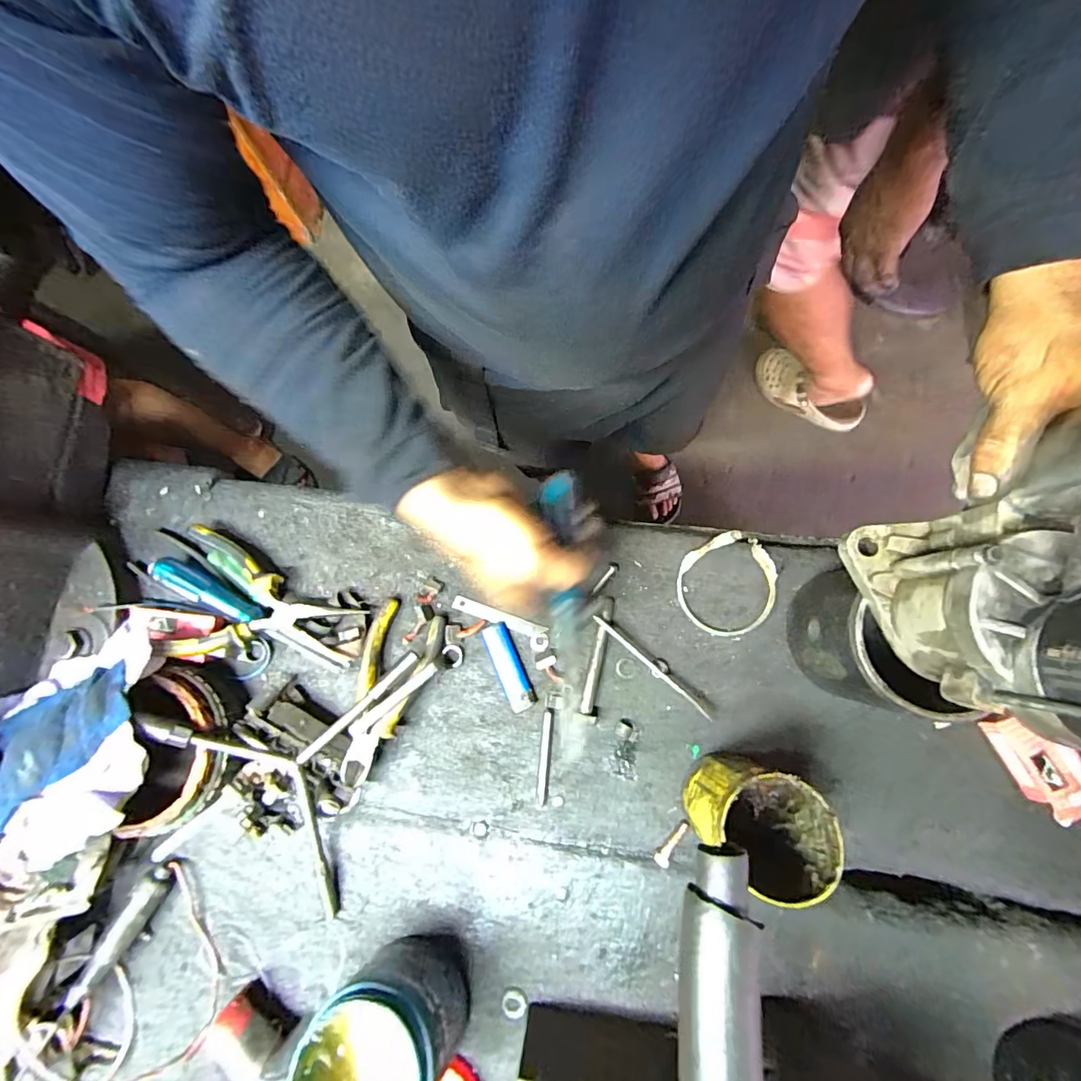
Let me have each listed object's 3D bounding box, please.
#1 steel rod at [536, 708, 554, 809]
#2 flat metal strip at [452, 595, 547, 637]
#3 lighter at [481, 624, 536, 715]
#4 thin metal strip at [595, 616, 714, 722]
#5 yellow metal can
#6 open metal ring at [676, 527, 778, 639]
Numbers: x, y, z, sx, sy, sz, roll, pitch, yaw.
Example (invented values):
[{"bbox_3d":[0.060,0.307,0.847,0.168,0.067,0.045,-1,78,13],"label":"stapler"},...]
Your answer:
[{"bbox_3d":[0.004,0.189,0.434,0.009,0.007,0.077,4,80,6],"label":"steel rod"},{"bbox_3d":[-0.041,0.074,0.474,0.091,0.004,0.013,19,82,9],"label":"flat metal strip"},{"bbox_3d":[-0.031,0.115,0.457,0.026,0.009,0.082,-26,78,1],"label":"lighter"},{"bbox_3d":[0.099,0.112,0.447,0.130,0.015,0.006,41,81,10],"label":"thin metal strip"},{"bbox_3d":[0.157,0.199,0.369,0.073,0.115,0.067,-1,80,5],"label":"yellow metal can"},{"bbox_3d":[0.170,0.039,0.448,0.085,0.023,0.091,-1,80,5],"label":"open metal ring"}]

